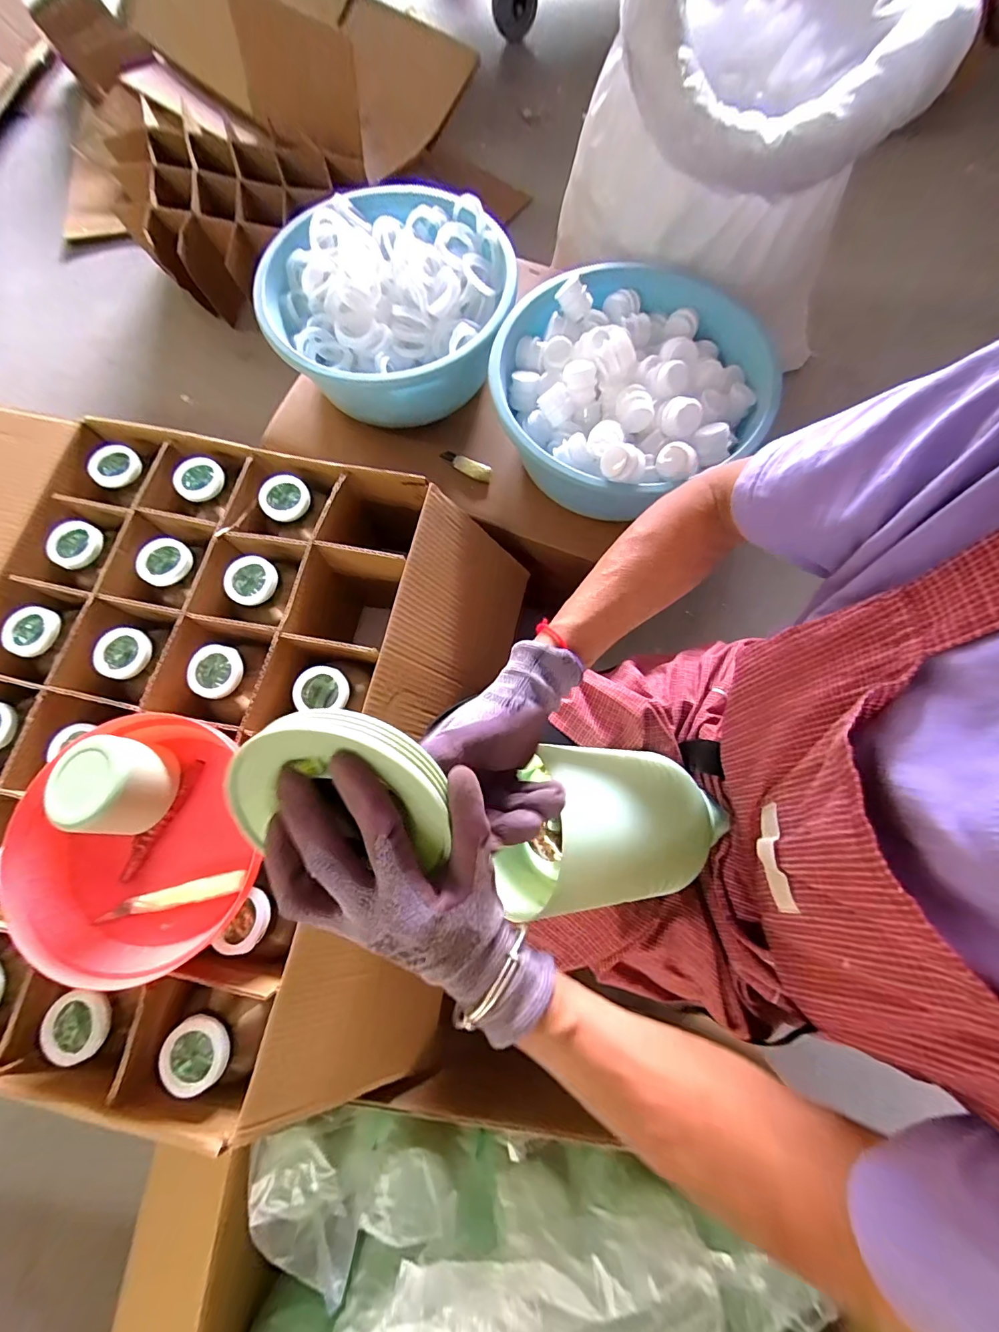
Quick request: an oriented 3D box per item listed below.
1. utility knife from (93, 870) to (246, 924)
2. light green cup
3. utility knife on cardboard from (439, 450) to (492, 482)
[{"bbox_3d":[-0.317,0.223,0.438,0.149,0.016,0.020,-13,74,-1],"label":"utility knife"},{"bbox_3d":[-0.362,0.112,0.426,0.080,0.058,0.086,-1,74,2],"label":"light green cup"},{"bbox_3d":[-0.054,-0.330,0.740,0.097,0.012,0.025,32,78,10],"label":"utility knife on cardboard"}]

